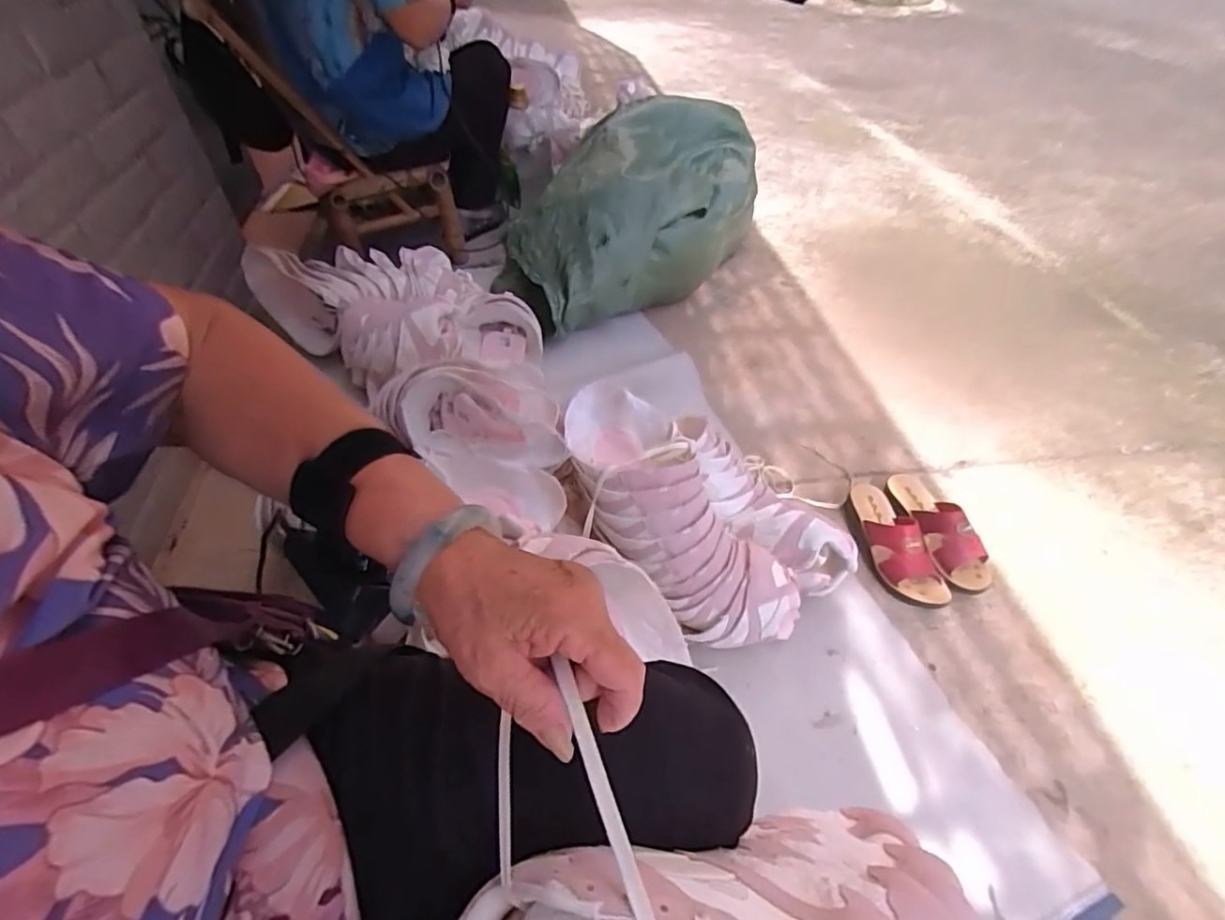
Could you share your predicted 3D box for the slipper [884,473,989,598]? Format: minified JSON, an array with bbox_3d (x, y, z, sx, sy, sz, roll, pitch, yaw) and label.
[{"bbox_3d":[0.533,0.106,0.977,0.088,0.077,0.229,-8,48,-11],"label":"slipper"}]

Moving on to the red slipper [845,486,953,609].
[{"bbox_3d":[0.448,0.122,0.953,0.087,0.081,0.231,-7,47,-10],"label":"red slipper"}]

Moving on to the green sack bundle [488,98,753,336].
[{"bbox_3d":[0.075,-0.584,1.441,0.377,0.334,0.738,35,54,26],"label":"green sack bundle"}]

